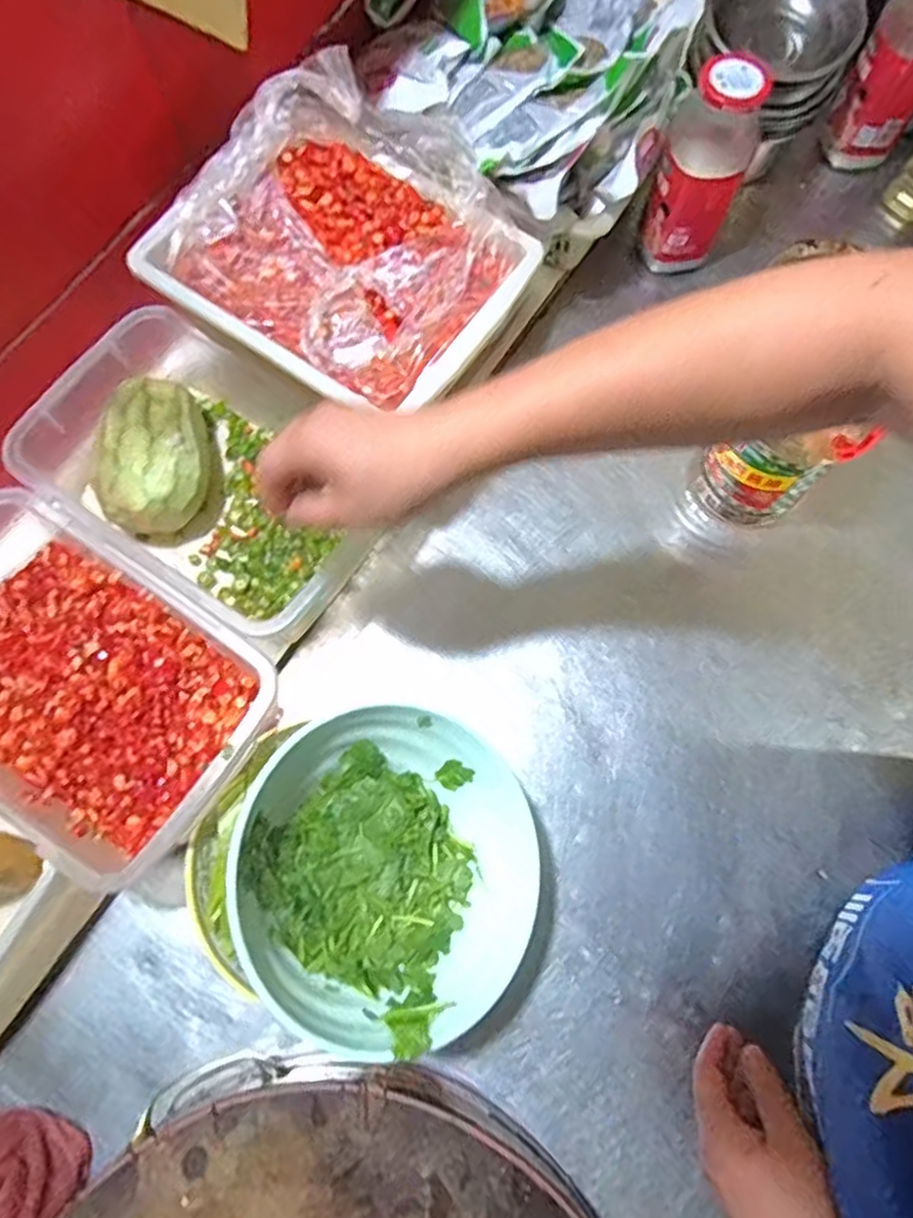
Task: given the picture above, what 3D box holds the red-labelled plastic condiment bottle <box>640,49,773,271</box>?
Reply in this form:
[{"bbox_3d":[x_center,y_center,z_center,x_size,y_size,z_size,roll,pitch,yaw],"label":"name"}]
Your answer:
[{"bbox_3d":[0.251,-0.448,0.733,0.085,0.194,0.066,16,73,4],"label":"red-labelled plastic condiment bottle"}]

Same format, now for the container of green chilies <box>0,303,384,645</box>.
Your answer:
[{"bbox_3d":[-0.226,-0.109,0.655,0.313,0.104,0.187,35,74,10],"label":"container of green chilies"}]

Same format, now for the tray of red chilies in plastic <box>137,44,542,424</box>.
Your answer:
[{"bbox_3d":[-0.089,-0.301,0.586,0.268,0.058,0.240,36,86,2],"label":"tray of red chilies in plastic"}]

